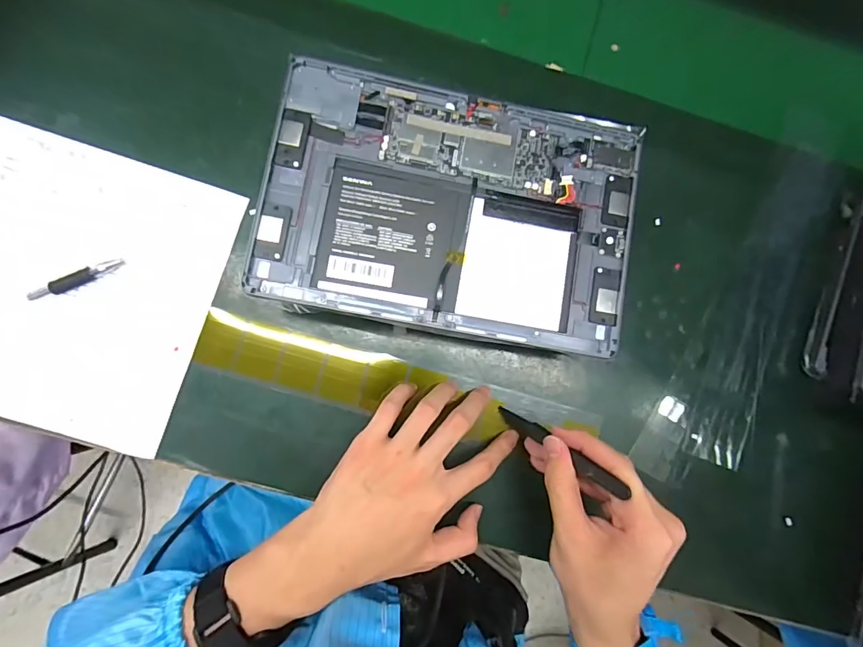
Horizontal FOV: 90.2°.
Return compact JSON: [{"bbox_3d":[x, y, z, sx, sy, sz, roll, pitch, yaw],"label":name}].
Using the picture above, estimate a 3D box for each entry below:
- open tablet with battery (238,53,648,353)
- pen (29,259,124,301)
[{"bbox_3d":[0.015,-0.080,0.300,0.252,0.008,0.169,10,84,-5],"label":"open tablet with battery"},{"bbox_3d":[-0.263,-0.034,0.320,0.064,0.014,0.010,-26,88,-7],"label":"pen"}]

